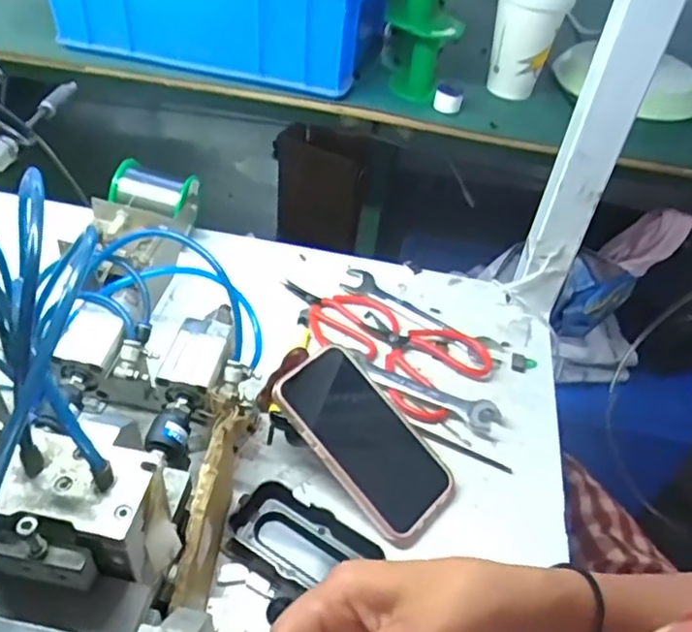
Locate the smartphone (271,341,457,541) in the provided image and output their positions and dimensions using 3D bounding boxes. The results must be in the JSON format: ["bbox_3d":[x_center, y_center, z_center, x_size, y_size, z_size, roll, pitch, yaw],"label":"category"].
[{"bbox_3d":[0.017,0.094,0.497,0.084,0.009,0.150,-32,80,-32],"label":"smartphone"}]

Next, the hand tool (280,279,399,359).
[{"bbox_3d":[-0.012,-0.001,0.632,0.124,0.008,0.070,19,45,11],"label":"hand tool"}]

